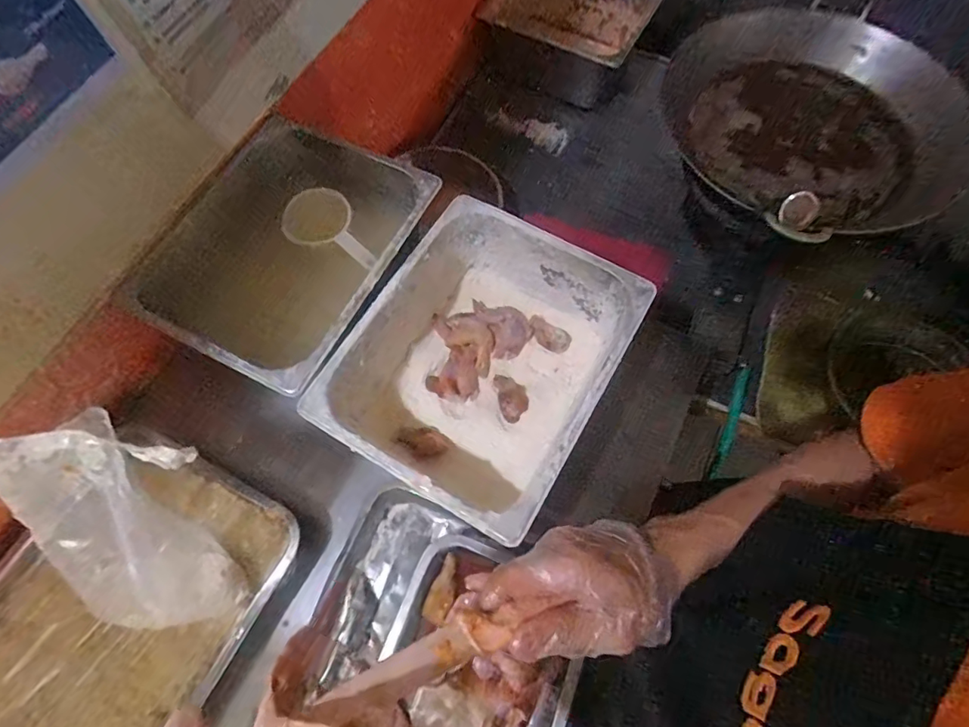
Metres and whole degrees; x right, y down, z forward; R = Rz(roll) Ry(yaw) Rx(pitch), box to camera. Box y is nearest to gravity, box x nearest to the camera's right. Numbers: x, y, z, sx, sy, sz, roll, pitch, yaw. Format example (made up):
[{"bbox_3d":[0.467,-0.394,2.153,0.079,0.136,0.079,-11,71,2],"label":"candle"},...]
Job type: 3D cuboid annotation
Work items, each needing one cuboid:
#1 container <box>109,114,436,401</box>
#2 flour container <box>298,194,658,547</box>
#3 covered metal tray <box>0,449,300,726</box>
[{"bbox_3d":[-0.237,-0.122,0.650,0.256,0.148,0.310,26,70,11],"label":"container"},{"bbox_3d":[0.000,0.006,0.592,0.258,0.138,0.313,29,71,13],"label":"flour container"},{"bbox_3d":[-0.411,0.283,0.537,0.293,0.042,0.383,23,69,10],"label":"covered metal tray"}]

